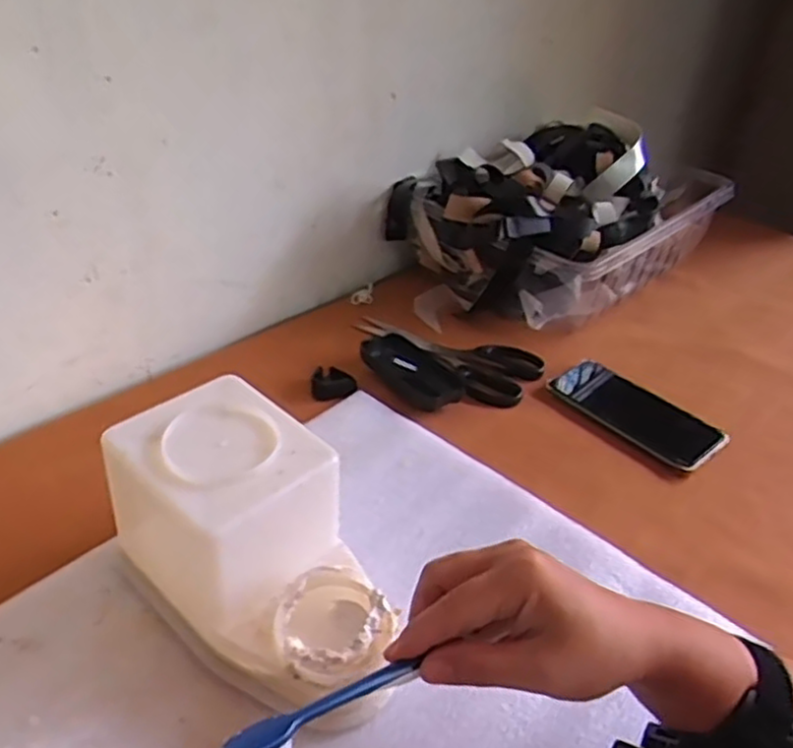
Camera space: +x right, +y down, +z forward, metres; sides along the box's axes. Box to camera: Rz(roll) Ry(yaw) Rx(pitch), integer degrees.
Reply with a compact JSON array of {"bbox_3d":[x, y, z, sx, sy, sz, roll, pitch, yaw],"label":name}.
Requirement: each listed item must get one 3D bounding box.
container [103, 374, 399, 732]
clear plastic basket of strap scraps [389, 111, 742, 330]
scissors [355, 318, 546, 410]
[{"bbox_3d":[-0.080,0.104,0.437,0.197,0.112,0.104,29,42,30],"label":"container"},{"bbox_3d":[0.198,-0.184,0.849,0.357,0.169,0.238,-25,45,-36],"label":"clear plastic basket of strap scraps"},{"bbox_3d":[0.046,-0.016,0.731,0.194,0.012,0.088,16,36,15],"label":"scissors"}]

